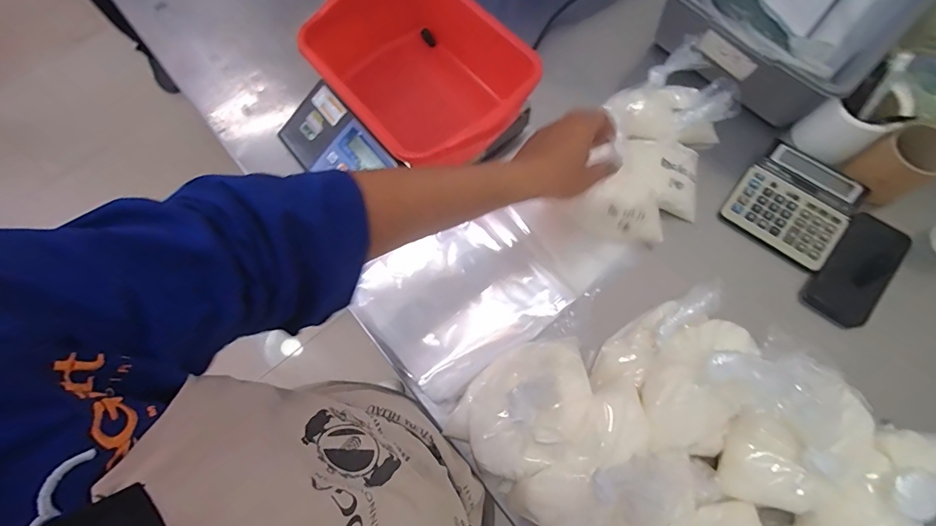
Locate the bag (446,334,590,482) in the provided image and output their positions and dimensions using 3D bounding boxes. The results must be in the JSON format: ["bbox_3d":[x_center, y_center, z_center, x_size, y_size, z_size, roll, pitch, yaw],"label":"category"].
[{"bbox_3d":[0.065,0.160,0.485,0.121,0.103,0.186,40,78,14],"label":"bag"}]

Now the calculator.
[{"bbox_3d":[0.485,-0.089,0.617,0.153,0.022,0.156,38,77,13],"label":"calculator"}]

